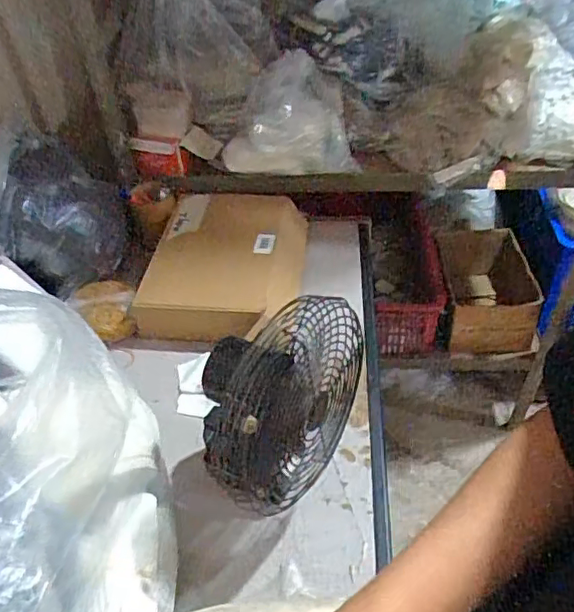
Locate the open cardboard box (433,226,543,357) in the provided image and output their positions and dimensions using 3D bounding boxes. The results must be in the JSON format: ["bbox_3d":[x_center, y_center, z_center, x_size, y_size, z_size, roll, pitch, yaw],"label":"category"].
[{"bbox_3d":[0.491,-0.024,1.435,0.197,0.217,0.256,-3,44,4],"label":"open cardboard box"}]

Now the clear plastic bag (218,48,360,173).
[{"bbox_3d":[-0.004,-0.342,1.048,0.241,0.175,0.151,-11,44,-4],"label":"clear plastic bag"}]

